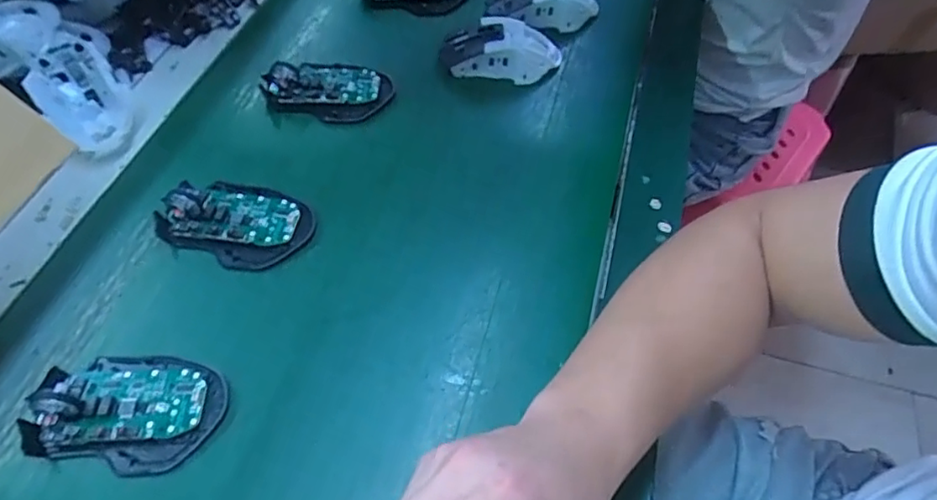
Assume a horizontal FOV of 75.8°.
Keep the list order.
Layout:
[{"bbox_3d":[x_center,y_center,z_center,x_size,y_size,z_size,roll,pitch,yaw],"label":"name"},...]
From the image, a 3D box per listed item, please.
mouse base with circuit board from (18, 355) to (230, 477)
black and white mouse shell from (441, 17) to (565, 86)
[{"bbox_3d":[-0.215,0.096,0.376,0.110,0.030,0.074,9,55,4],"label":"mouse base with circuit board"},{"bbox_3d":[0.031,-0.194,0.579,0.118,0.039,0.054,1,55,-2],"label":"black and white mouse shell"}]

